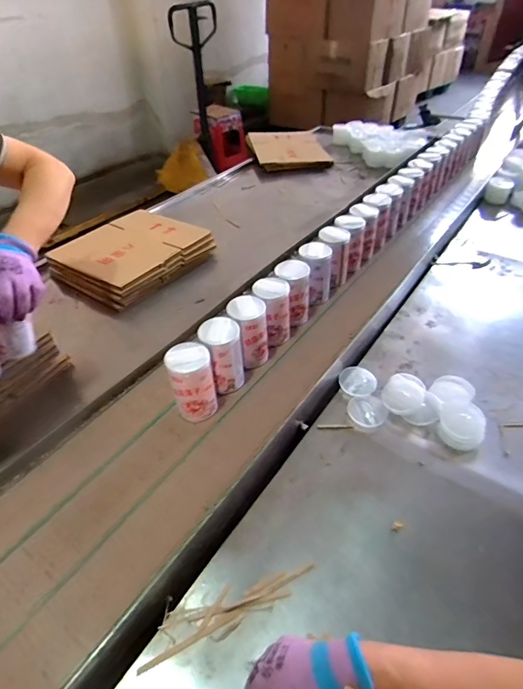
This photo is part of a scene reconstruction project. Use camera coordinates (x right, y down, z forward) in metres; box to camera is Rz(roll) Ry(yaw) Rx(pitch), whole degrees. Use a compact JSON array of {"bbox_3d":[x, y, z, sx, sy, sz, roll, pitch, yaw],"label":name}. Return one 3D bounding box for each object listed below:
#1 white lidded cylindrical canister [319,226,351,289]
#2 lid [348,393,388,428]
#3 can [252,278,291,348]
[{"bbox_3d":[0.155,-0.193,0.950,0.072,0.116,0.069,-1,42,1],"label":"white lidded cylindrical canister"},{"bbox_3d":[0.182,0.113,0.729,0.063,0.009,0.066,-1,42,1],"label":"lid"},{"bbox_3d":[0.021,-0.060,0.802,0.065,0.112,0.065,-1,42,1],"label":"can"}]

